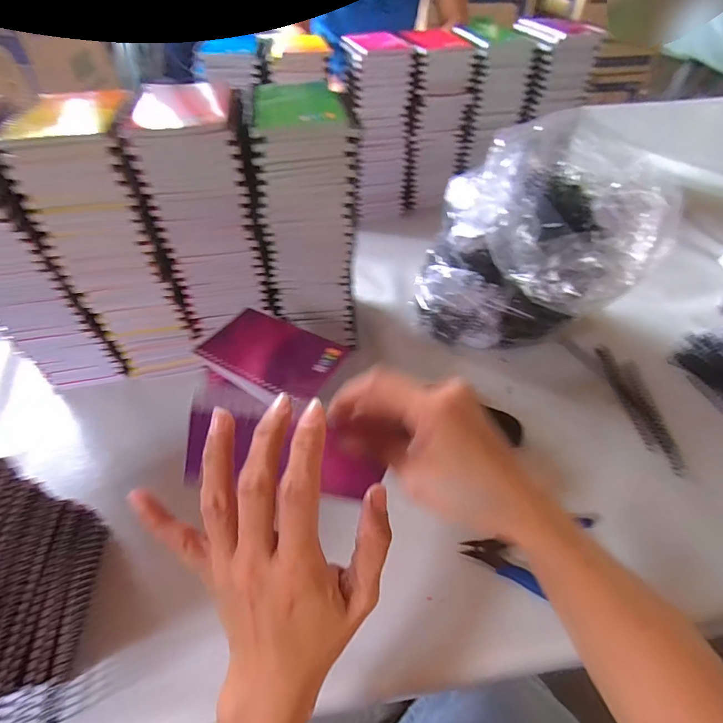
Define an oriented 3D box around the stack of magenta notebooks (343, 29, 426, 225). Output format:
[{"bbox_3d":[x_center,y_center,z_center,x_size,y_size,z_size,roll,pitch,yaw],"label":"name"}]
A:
[{"bbox_3d":[0.030,-0.398,0.721,0.125,0.253,0.168,-12,51,-11],"label":"stack of magenta notebooks"}]

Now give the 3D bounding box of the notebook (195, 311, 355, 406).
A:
[{"bbox_3d":[-0.086,-0.007,0.386,0.128,0.007,0.085,22,53,20],"label":"notebook"}]

